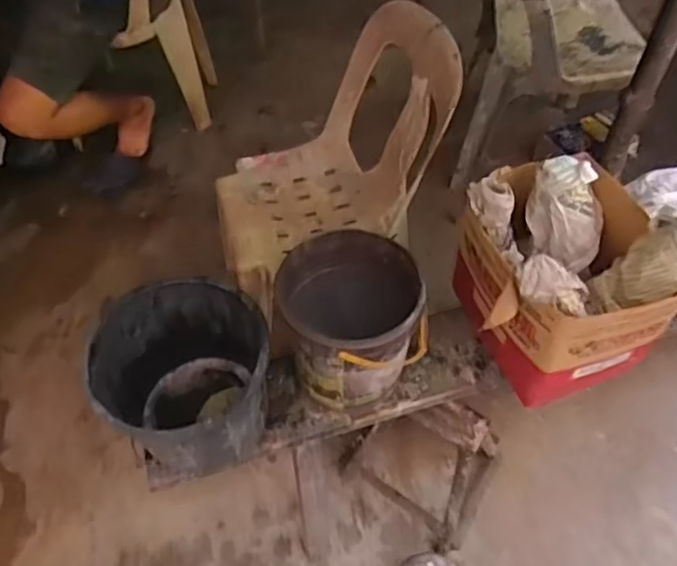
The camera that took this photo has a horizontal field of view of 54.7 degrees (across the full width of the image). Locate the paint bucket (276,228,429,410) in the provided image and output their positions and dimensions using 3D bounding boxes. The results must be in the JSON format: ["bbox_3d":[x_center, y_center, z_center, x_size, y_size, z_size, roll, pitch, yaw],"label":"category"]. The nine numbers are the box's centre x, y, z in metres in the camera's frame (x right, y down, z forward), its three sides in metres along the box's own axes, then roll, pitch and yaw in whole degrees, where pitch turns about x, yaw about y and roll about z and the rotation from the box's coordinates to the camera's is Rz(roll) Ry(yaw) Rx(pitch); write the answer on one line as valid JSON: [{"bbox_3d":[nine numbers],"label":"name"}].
[{"bbox_3d":[0.024,0.063,1.095,0.218,0.201,0.225,0,52,0],"label":"paint bucket"}]

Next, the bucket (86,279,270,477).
[{"bbox_3d":[-0.232,0.156,1.056,0.246,0.235,0.238,0,52,0],"label":"bucket"}]

